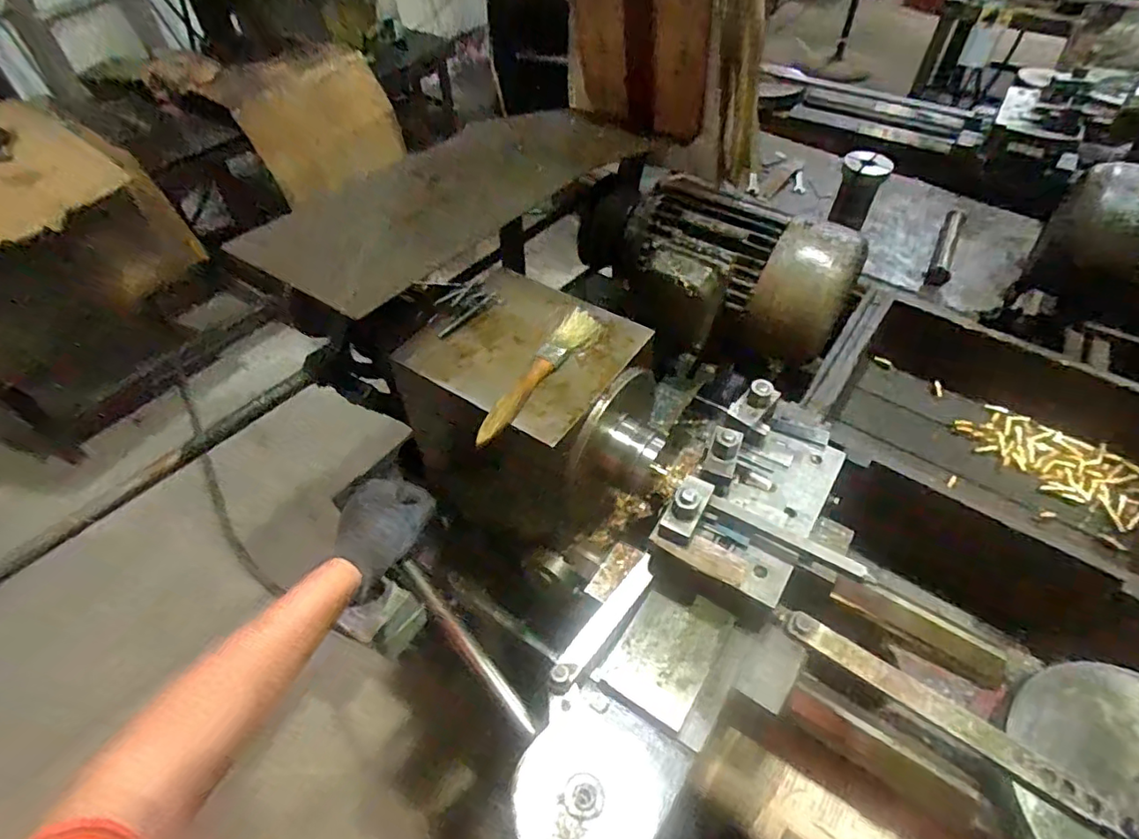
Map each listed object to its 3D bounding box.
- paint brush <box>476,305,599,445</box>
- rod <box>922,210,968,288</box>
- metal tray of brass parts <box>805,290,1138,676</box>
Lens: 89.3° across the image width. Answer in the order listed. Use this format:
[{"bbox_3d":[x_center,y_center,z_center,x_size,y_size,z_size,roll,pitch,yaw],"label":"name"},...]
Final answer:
[{"bbox_3d":[-0.023,-0.036,0.456,0.029,0.013,0.154,25,54,20],"label":"paint brush"},{"bbox_3d":[0.559,-0.255,0.852,0.032,0.032,0.178,26,55,20],"label":"rod"},{"bbox_3d":[0.507,0.035,0.692,0.418,0.144,0.361,29,56,23],"label":"metal tray of brass parts"}]

